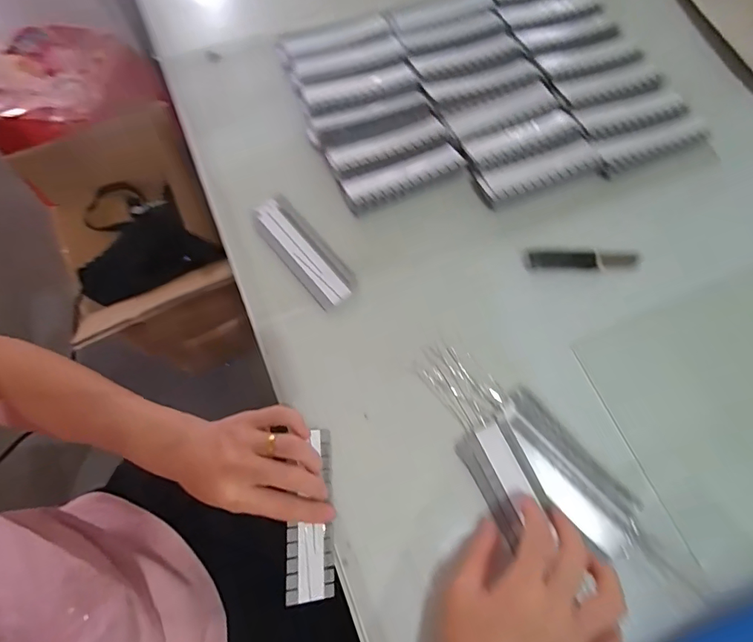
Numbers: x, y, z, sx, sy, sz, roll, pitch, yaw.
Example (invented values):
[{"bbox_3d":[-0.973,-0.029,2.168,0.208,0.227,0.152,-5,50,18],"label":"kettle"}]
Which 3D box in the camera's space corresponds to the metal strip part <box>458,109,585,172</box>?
[{"bbox_3d":[0.156,-0.194,0.479,0.125,0.006,0.046,-20,72,-7],"label":"metal strip part"}]

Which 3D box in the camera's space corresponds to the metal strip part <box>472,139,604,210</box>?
[{"bbox_3d":[0.167,-0.155,0.469,0.132,0.011,0.038,-19,72,-6],"label":"metal strip part"}]

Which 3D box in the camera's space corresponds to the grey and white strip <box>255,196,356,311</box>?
[{"bbox_3d":[-0.073,-0.070,0.446,0.045,0.012,0.133,-38,75,-12],"label":"grey and white strip"}]

